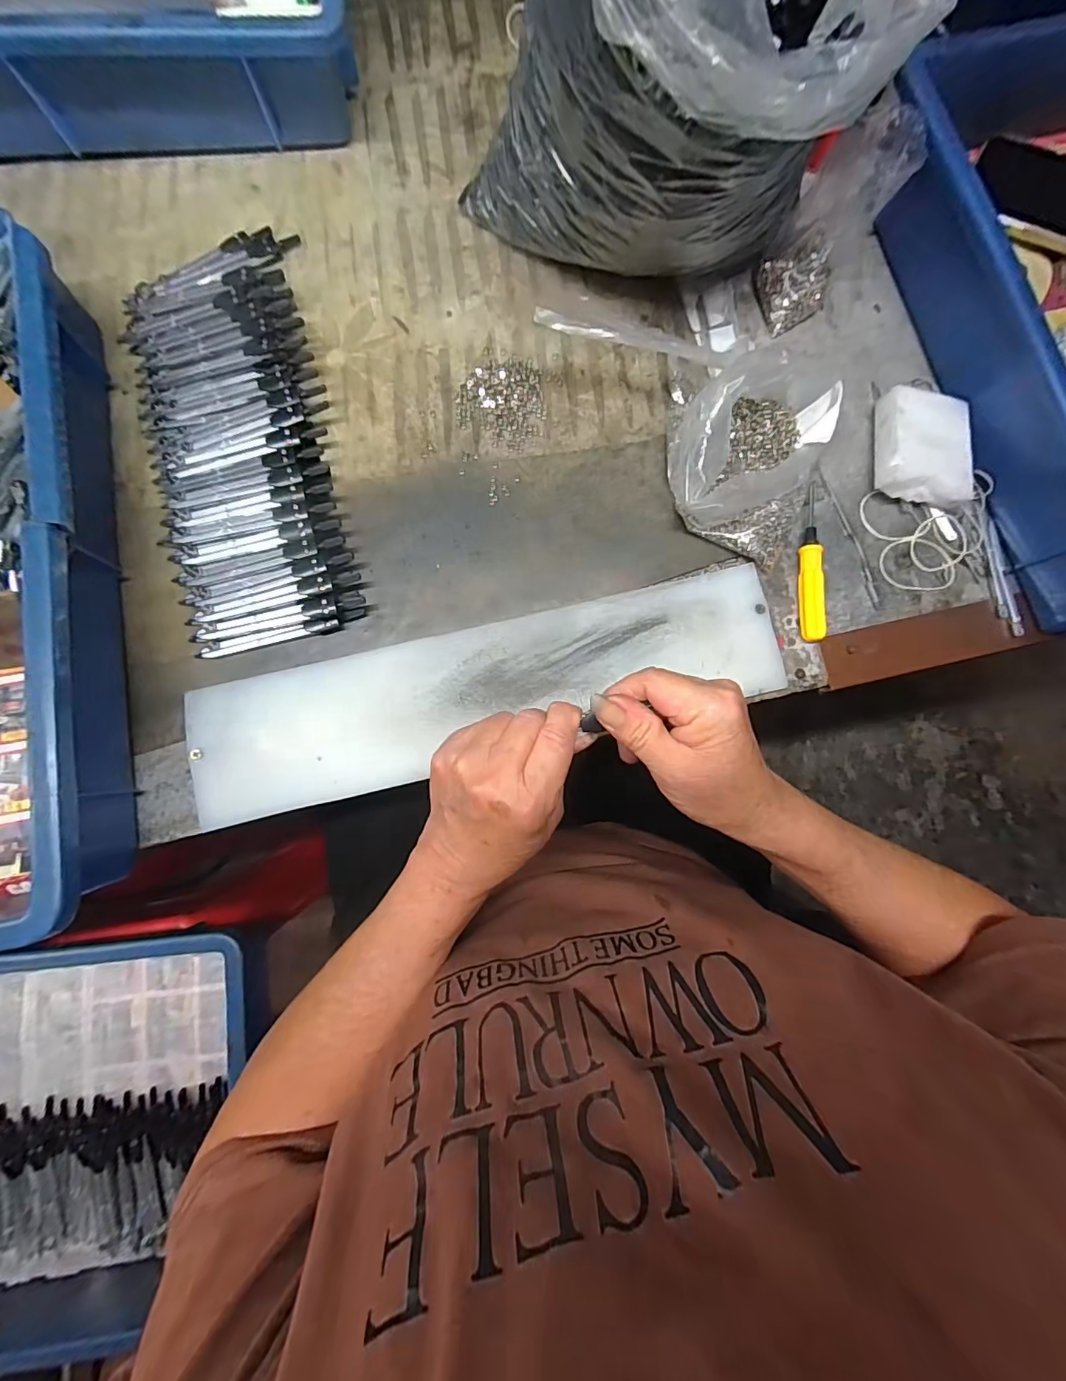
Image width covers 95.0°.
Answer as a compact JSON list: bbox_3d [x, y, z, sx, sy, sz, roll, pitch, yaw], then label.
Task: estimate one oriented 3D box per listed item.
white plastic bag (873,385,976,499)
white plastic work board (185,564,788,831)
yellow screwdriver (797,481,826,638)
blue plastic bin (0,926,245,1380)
[{"bbox_3d":[0.287,-0.177,0.364,0.061,0.029,0.078,6,83,-3],"label":"white plastic bag"},{"bbox_3d":[-0.024,0.002,0.335,0.398,0.013,0.089,-13,84,-5],"label":"white plastic work board"},{"bbox_3d":[0.203,-0.093,0.357,0.015,0.013,0.118,3,83,-3],"label":"yellow screwdriver"},{"bbox_3d":[-0.441,0.373,0.410,0.418,0.077,0.283,-8,84,-4],"label":"blue plastic bin"}]

